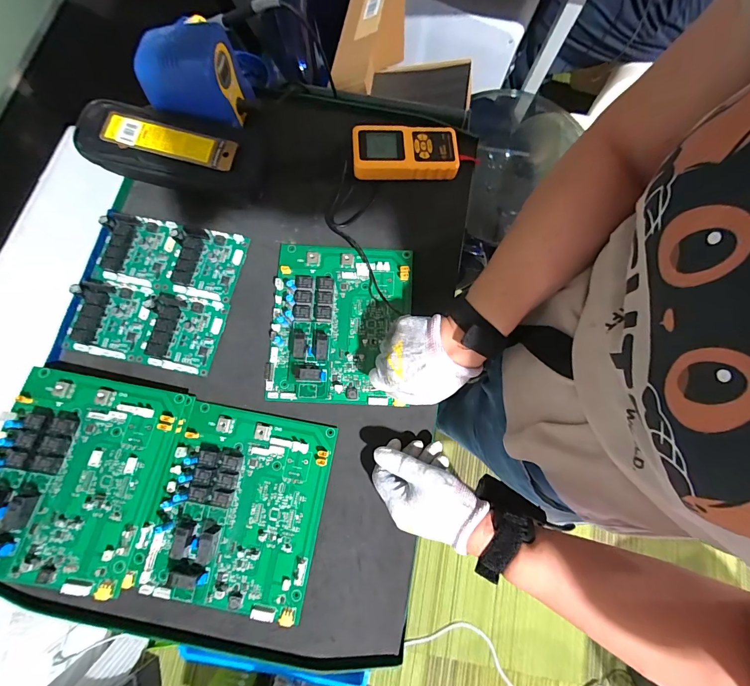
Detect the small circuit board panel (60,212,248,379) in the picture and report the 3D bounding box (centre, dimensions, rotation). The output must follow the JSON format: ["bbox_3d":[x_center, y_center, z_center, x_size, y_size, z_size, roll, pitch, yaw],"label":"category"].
[{"bbox_3d":[-0.273,-0.068,0.446,0.180,0.022,0.186,11,78,1],"label":"small circuit board panel"}]

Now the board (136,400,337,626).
[{"bbox_3d":[-0.147,0.179,0.388,0.174,0.028,0.204,11,78,1],"label":"board"}]

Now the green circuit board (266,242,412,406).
[{"bbox_3d":[-0.043,-0.030,0.437,0.169,0.028,0.201,3,78,-1],"label":"green circuit board"}]

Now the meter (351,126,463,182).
[{"bbox_3d":[0.042,-0.264,0.489,0.141,0.023,0.072,-1,78,-2],"label":"meter"}]

